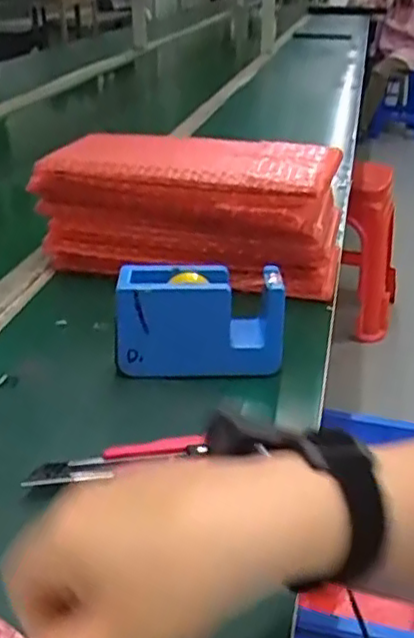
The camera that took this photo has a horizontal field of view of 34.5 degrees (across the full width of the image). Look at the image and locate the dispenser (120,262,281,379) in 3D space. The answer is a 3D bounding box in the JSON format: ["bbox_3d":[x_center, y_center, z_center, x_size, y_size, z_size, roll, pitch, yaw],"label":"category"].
[{"bbox_3d":[-0.005,0.004,0.534,0.130,0.087,0.050,2,29,-1],"label":"dispenser"}]

